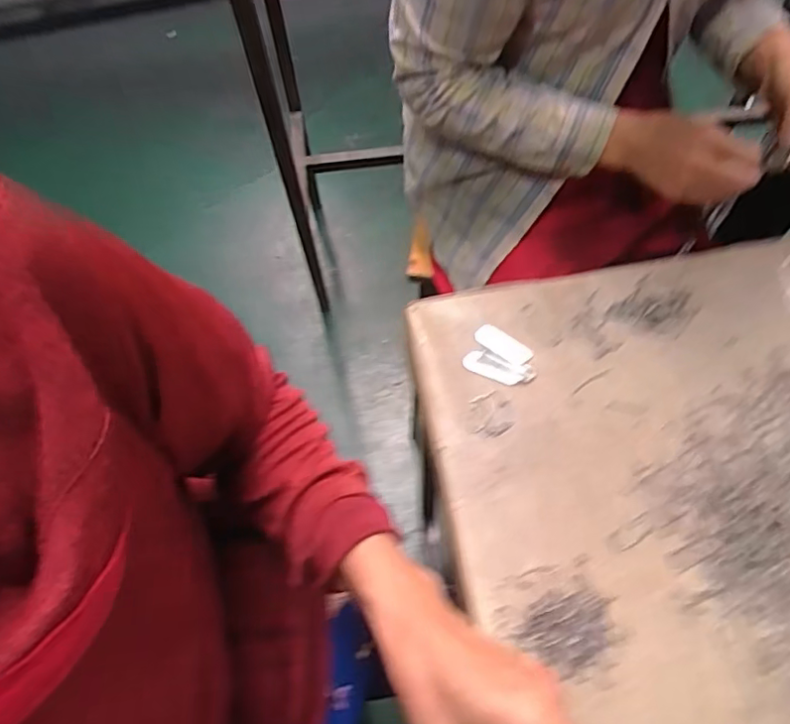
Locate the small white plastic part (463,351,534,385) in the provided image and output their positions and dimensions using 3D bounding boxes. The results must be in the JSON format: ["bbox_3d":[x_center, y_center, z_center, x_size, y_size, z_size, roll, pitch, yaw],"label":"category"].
[{"bbox_3d":[0.096,0.006,0.530,0.065,0.004,0.024,14,62,10],"label":"small white plastic part"}]

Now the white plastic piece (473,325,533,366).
[{"bbox_3d":[0.103,-0.016,0.542,0.055,0.004,0.024,28,65,17],"label":"white plastic piece"}]

